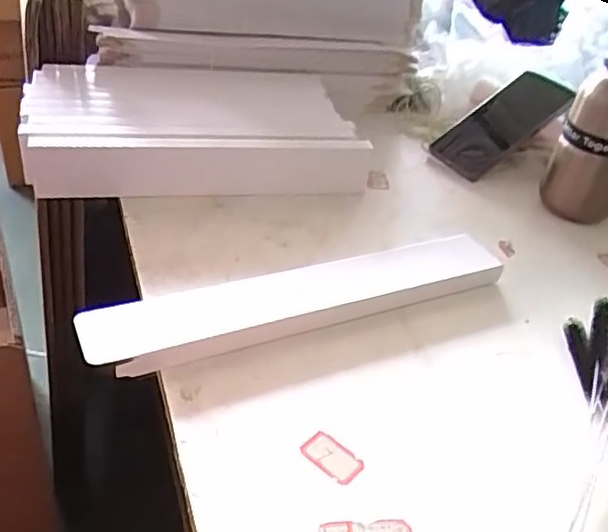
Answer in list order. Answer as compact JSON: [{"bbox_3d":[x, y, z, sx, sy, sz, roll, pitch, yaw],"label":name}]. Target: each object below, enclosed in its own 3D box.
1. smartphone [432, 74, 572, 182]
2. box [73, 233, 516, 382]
[{"bbox_3d":[0.215,-0.157,0.681,0.143,0.014,0.070,-39,56,3],"label":"smartphone"},{"bbox_3d":[0.004,0.025,0.470,0.326,0.023,0.049,-12,40,-24],"label":"box"}]

